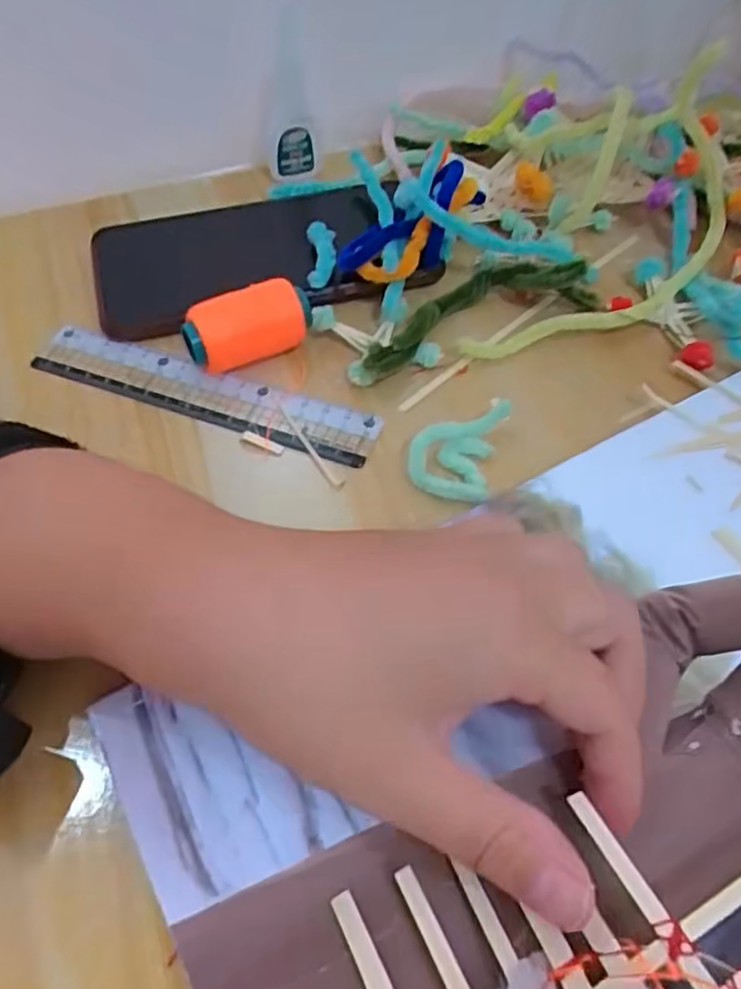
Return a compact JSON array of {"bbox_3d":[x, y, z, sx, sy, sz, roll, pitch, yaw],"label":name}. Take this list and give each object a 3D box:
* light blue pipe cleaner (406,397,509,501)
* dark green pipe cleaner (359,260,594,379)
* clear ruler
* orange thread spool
[{"bbox_3d":[0.034,-0.018,0.288,0.034,0.016,0.047,13,56,10],"label":"light blue pipe cleaner"},{"bbox_3d":[0.045,-0.088,0.325,0.115,0.025,0.041,-18,57,-11],"label":"dark green pipe cleaner"},{"bbox_3d":[-0.073,-0.045,0.309,0.155,0.004,0.028,17,58,10],"label":"clear ruler"},{"bbox_3d":[-0.052,-0.072,0.311,0.057,0.029,0.023,-18,57,-12],"label":"orange thread spool"}]

